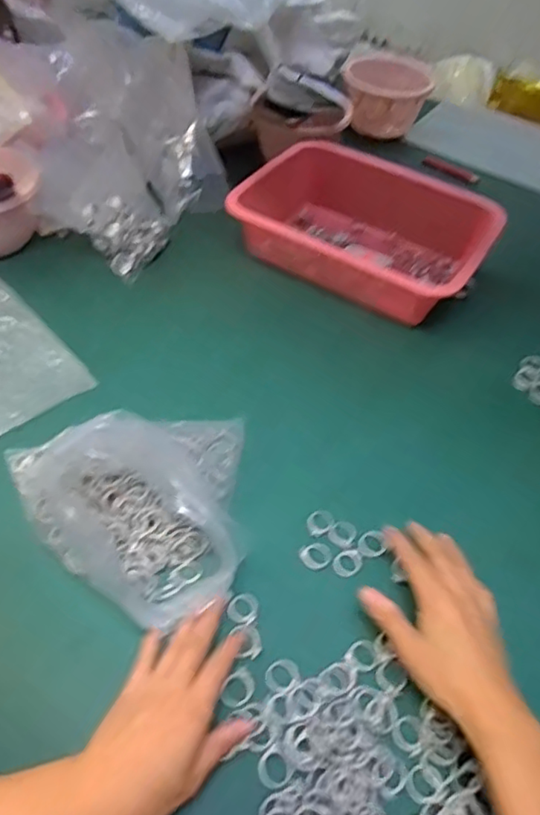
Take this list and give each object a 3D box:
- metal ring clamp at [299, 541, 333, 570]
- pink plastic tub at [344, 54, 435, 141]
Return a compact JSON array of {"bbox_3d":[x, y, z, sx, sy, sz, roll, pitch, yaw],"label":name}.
[{"bbox_3d":[0.039,0.126,0.506,0.027,0.008,0.023,-19,52,-22],"label":"metal ring clamp"},{"bbox_3d":[0.189,-0.523,0.992,0.131,0.092,0.117,-3,52,-8],"label":"pink plastic tub"}]

